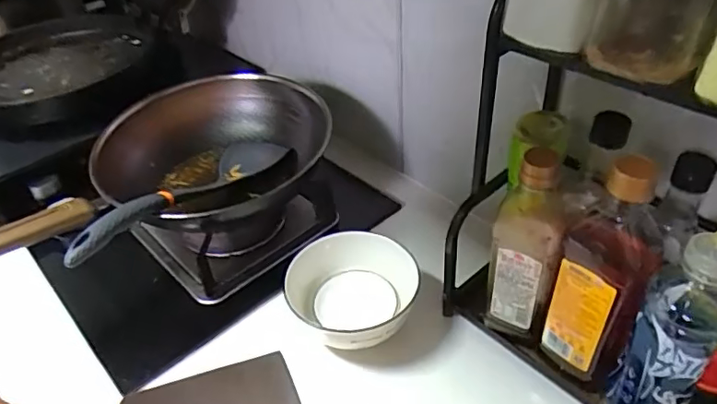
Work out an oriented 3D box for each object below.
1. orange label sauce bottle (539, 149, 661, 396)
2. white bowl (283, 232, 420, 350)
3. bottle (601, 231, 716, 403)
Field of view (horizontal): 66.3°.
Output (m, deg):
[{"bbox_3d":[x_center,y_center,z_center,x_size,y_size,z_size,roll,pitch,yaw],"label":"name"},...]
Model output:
[{"bbox_3d":[0.223,0.065,0.502,0.074,0.247,0.062,18,44,23],"label":"orange label sauce bottle"},{"bbox_3d":[-0.009,0.113,0.647,0.152,0.071,0.144,-2,40,2],"label":"white bowl"},{"bbox_3d":[0.264,0.117,0.461,0.060,0.219,0.064,30,50,34],"label":"bottle"}]

